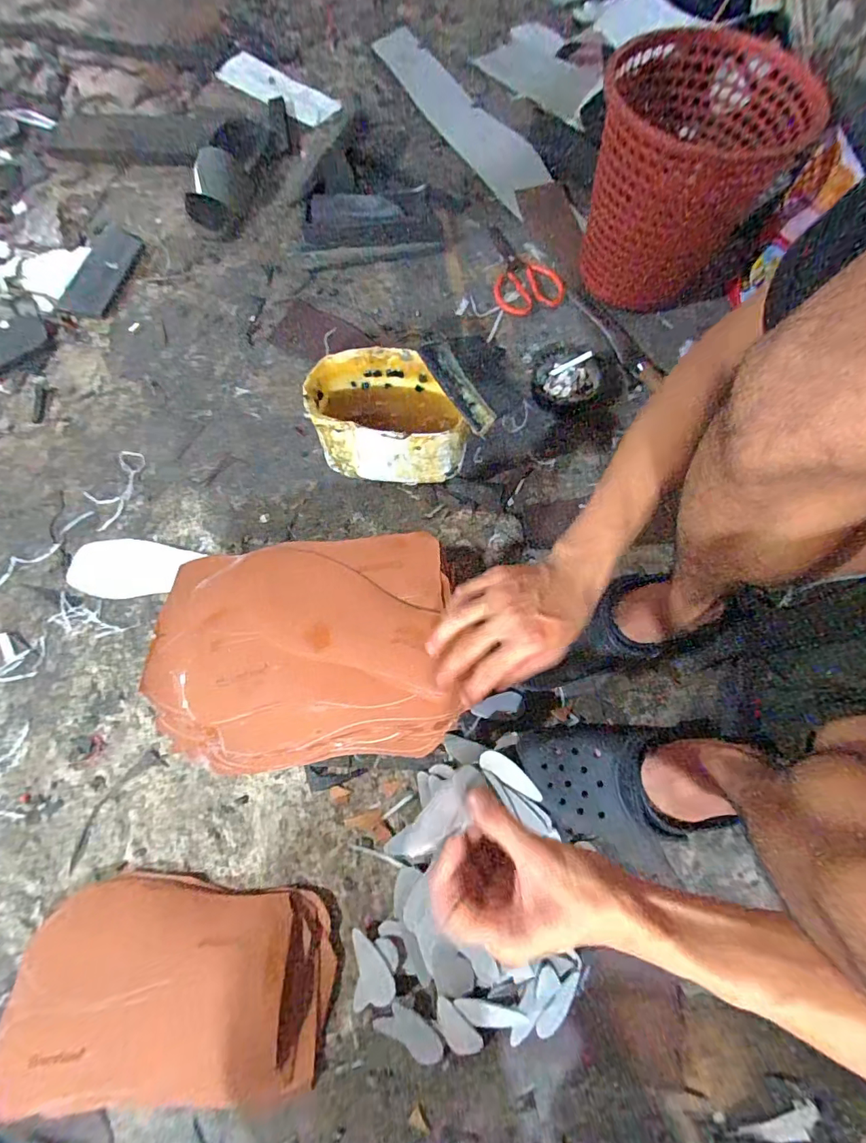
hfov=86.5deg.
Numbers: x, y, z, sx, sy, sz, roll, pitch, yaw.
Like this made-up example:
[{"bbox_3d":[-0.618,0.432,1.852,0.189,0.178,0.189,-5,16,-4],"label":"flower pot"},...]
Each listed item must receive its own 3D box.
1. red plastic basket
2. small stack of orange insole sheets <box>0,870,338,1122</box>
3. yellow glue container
[{"bbox_3d":[0.377,-0.594,0.694,0.278,0.210,0.258,0,72,-1],"label":"red plastic basket"},{"bbox_3d":[-0.260,0.425,0.466,0.300,0.047,0.187,5,72,1],"label":"small stack of orange insole sheets"},{"bbox_3d":[-0.060,-0.200,0.598,0.187,0.102,0.132,-2,72,-1],"label":"yellow glue container"}]

